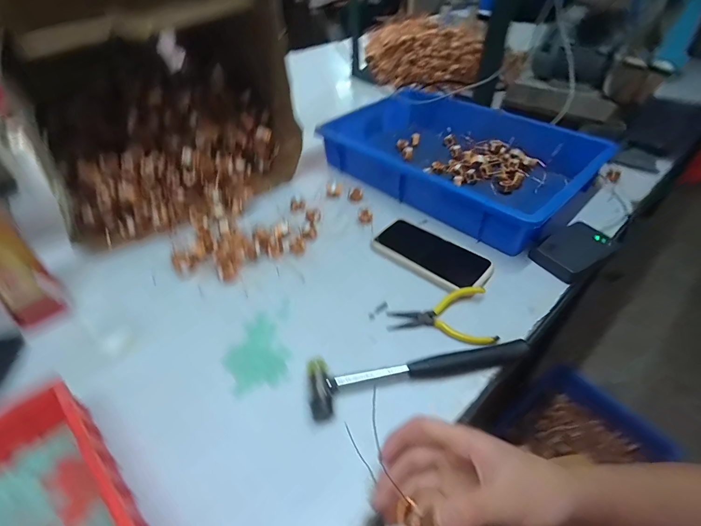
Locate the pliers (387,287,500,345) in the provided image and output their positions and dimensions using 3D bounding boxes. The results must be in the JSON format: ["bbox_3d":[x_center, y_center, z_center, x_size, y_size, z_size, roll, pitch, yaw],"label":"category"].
[{"bbox_3d":[0.109,0.060,0.424,0.121,0.018,0.076,5,45,8],"label":"pliers"}]

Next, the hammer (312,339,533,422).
[{"bbox_3d":[0.071,0.109,0.375,0.231,0.024,0.054,-12,45,-10],"label":"hammer"}]

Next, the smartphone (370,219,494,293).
[{"bbox_3d":[0.110,-0.015,0.502,0.086,0.012,0.169,-36,53,-29],"label":"smartphone"}]

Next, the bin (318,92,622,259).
[{"bbox_3d":[0.190,-0.209,0.637,0.308,0.067,0.437,-36,53,-29],"label":"bin"}]

